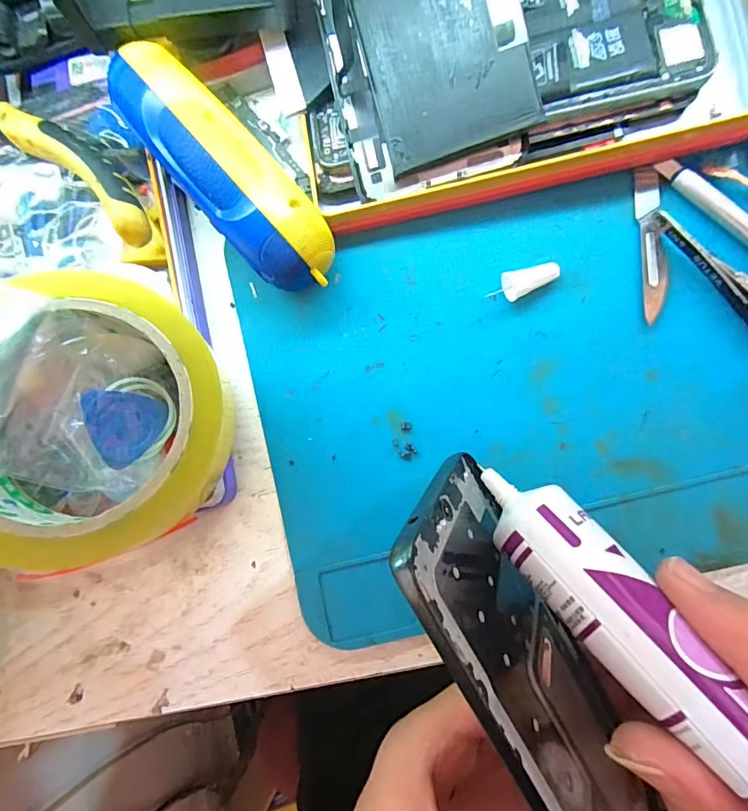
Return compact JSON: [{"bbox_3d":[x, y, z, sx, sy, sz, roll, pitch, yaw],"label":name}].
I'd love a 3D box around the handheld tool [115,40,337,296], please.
[{"bbox_3d":[-0.059,-0.094,0.189,0.034,0.034,0.111,-42,80,2],"label":"handheld tool"}]

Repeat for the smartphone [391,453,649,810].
[{"bbox_3d":[0.052,0.086,0.144,0.006,0.075,0.144,-28,99,29],"label":"smartphone"}]

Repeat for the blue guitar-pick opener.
[{"bbox_3d":[-0.092,0.009,0.174,0.004,0.029,0.027,-10,82,41],"label":"blue guitar-pick opener"}]

